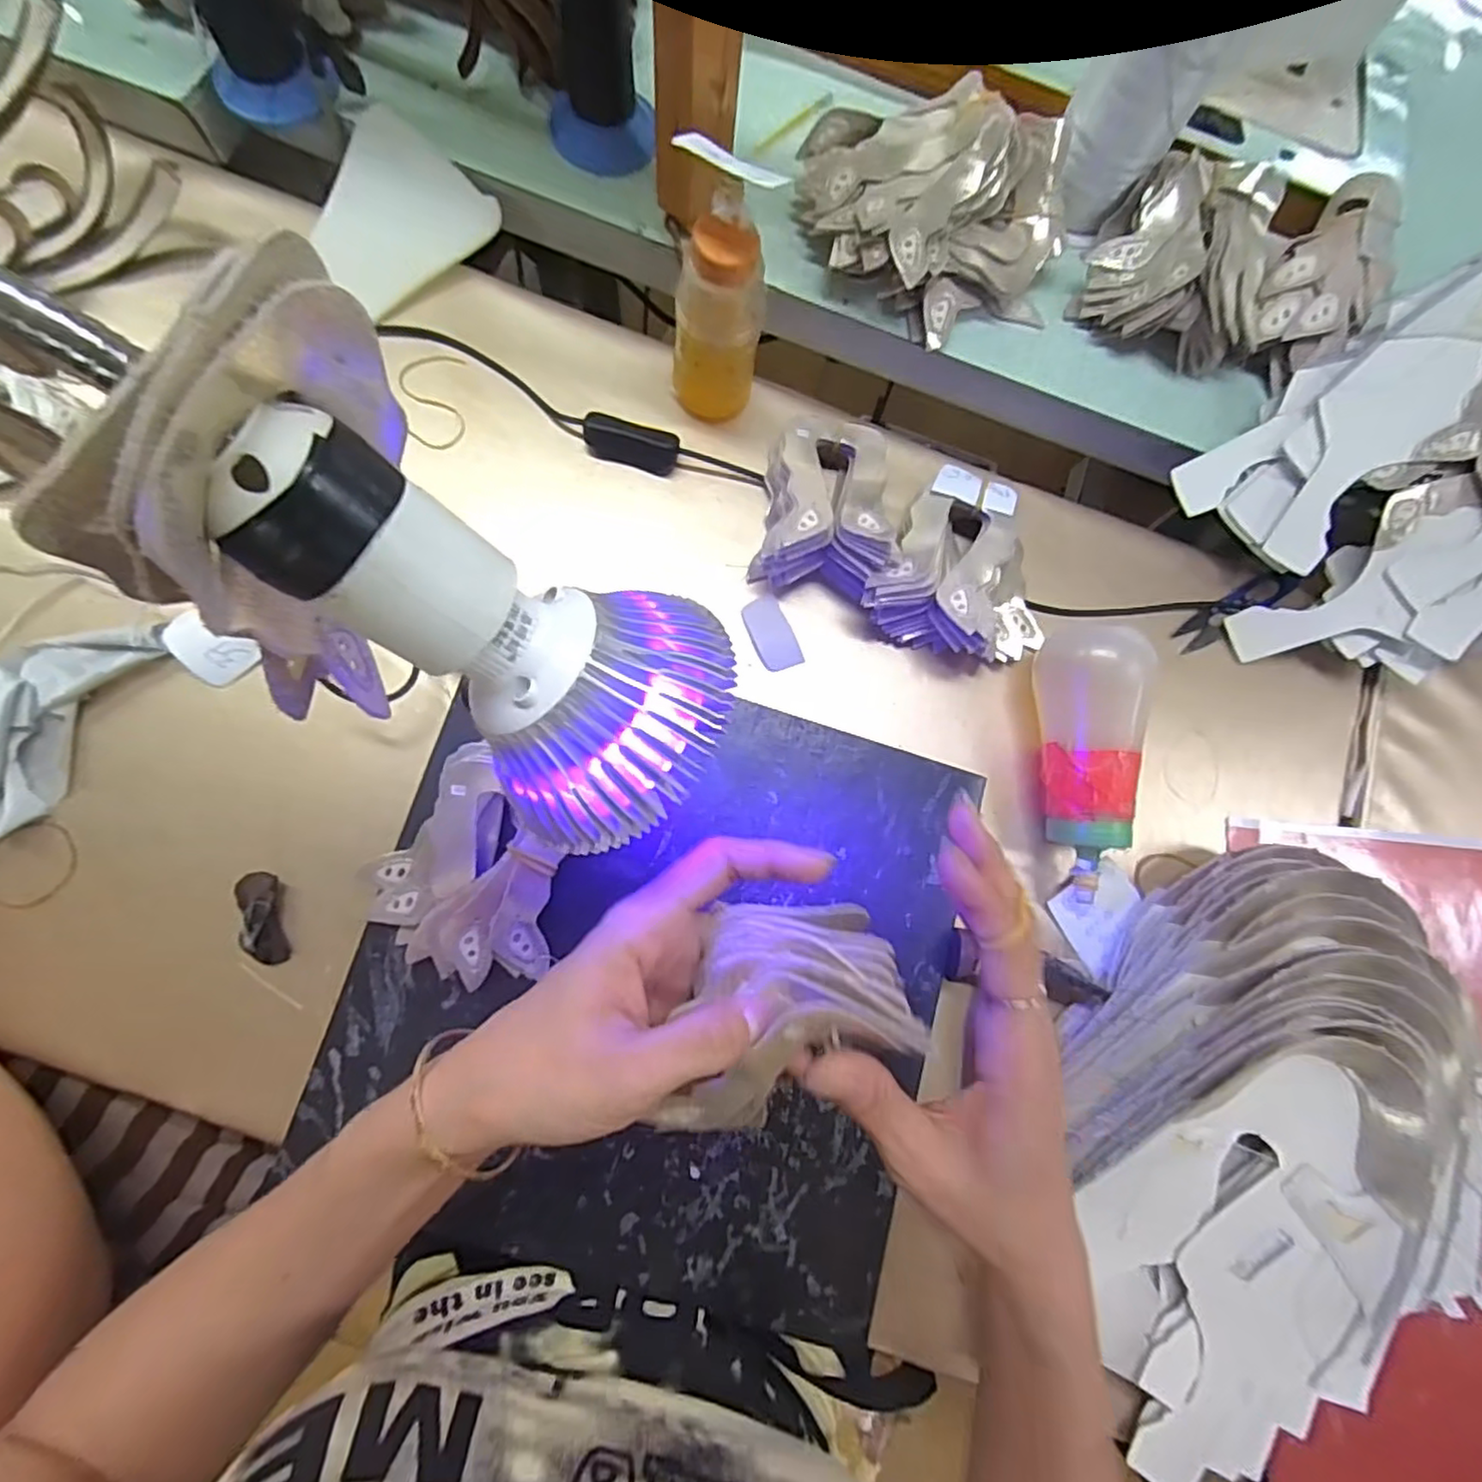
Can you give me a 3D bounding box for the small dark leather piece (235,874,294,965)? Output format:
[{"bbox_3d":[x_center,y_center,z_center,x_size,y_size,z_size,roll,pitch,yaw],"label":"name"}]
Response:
[{"bbox_3d":[-0.261,0.097,0.359,0.020,0.009,0.050,-13,81,-8],"label":"small dark leather piece"}]

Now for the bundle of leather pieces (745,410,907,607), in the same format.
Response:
[{"bbox_3d":[0.055,-0.153,0.411,0.078,0.056,0.115,10,79,-5],"label":"bundle of leather pieces"}]

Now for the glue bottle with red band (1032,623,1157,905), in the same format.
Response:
[{"bbox_3d":[0.206,0.011,0.396,0.058,0.057,0.156,8,79,-4],"label":"glue bottle with red band"}]

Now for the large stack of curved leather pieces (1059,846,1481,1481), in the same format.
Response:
[{"bbox_3d":[0.278,0.221,0.349,0.203,0.097,0.294,-13,82,-9],"label":"large stack of curved leather pieces"}]

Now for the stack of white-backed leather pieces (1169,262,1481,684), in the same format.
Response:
[{"bbox_3d":[0.455,-0.173,0.411,0.318,0.049,0.203,-30,91,15],"label":"stack of white-backed leather pieces"}]

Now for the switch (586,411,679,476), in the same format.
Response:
[{"bbox_3d":[-0.071,-0.192,0.426,0.059,0.022,0.020,14,78,-3],"label":"switch"}]

